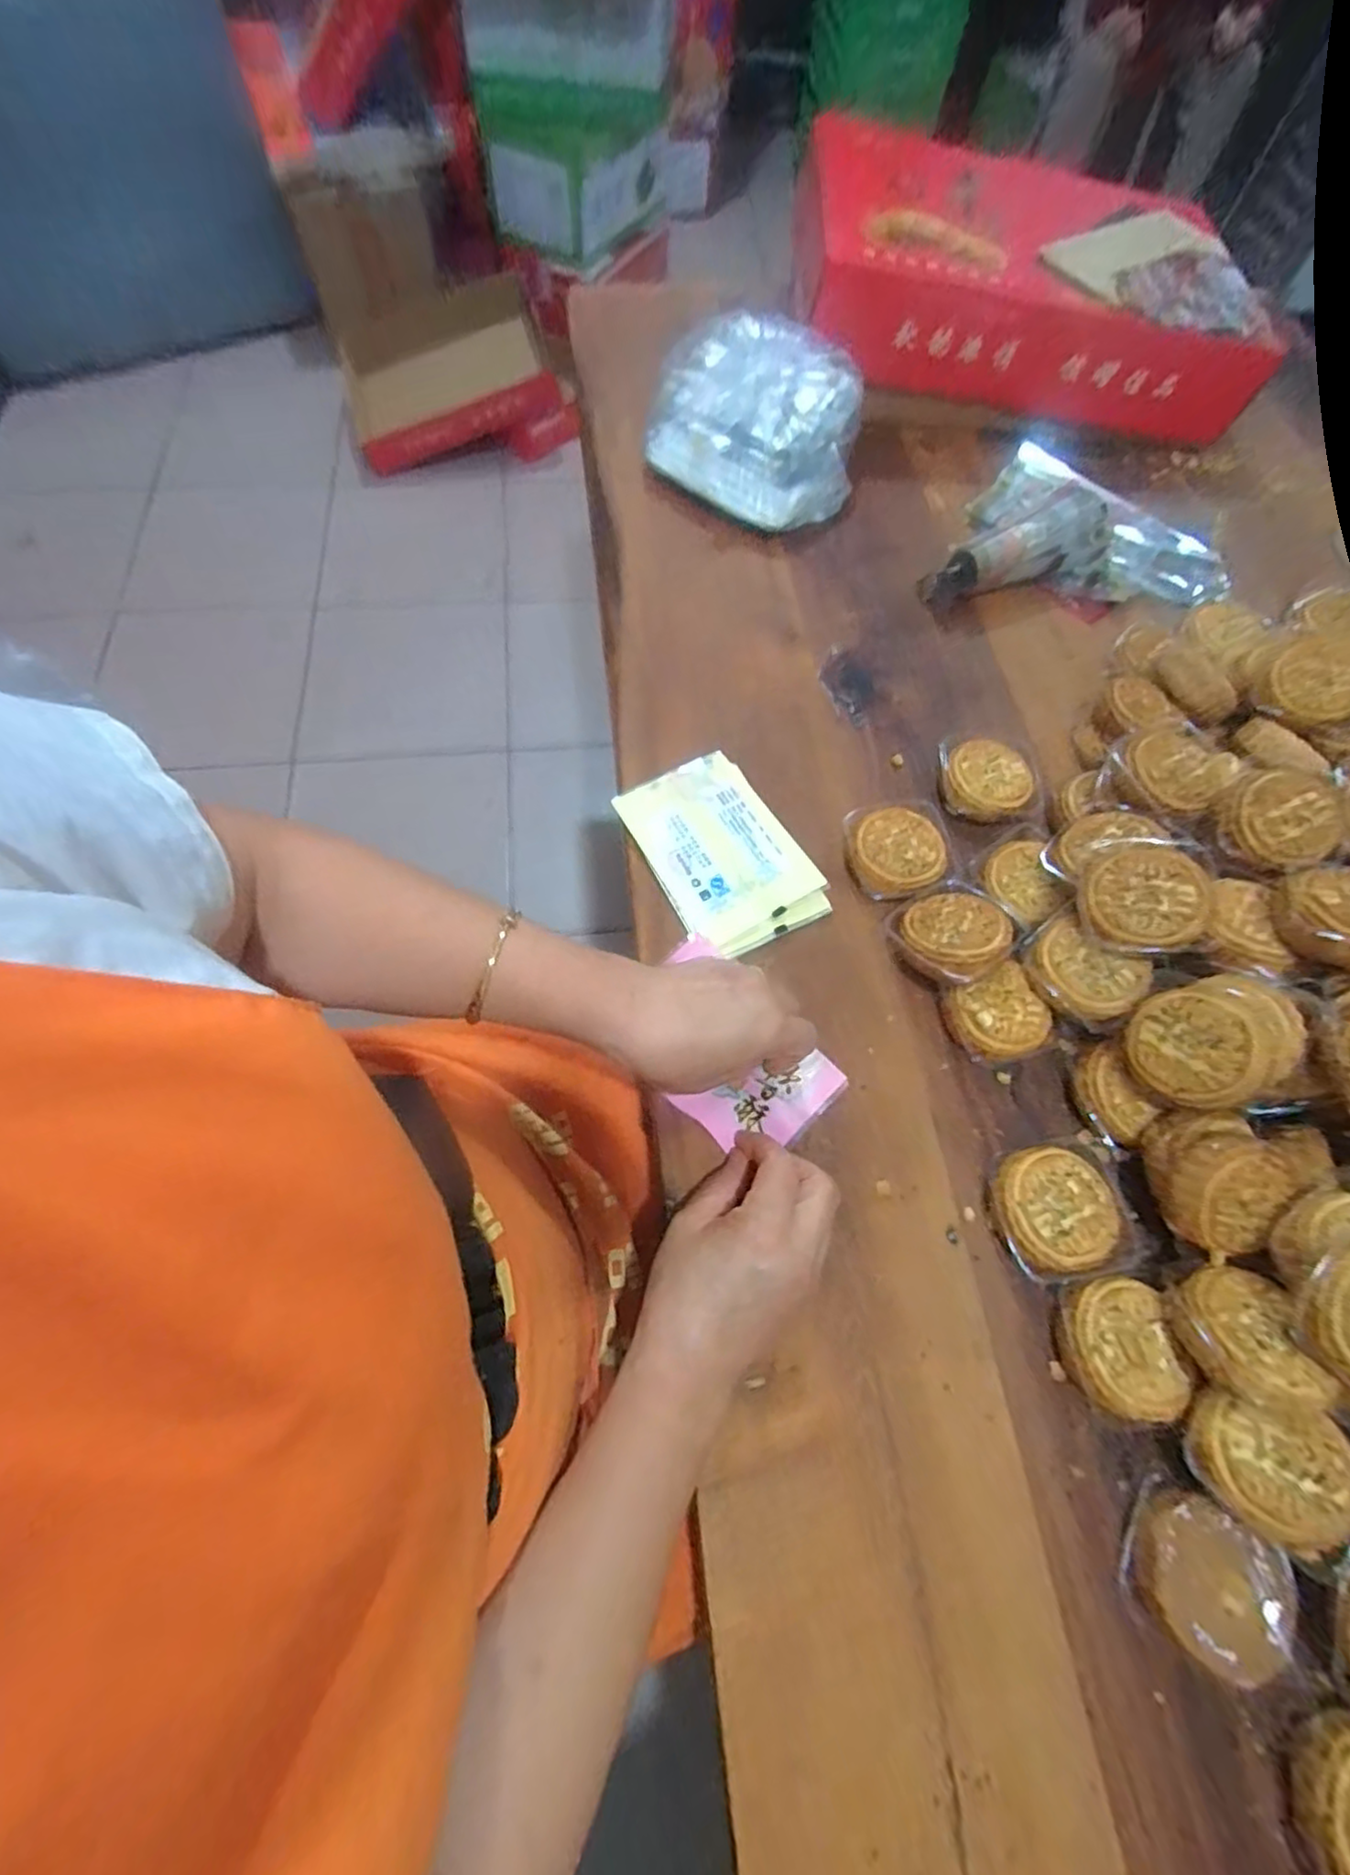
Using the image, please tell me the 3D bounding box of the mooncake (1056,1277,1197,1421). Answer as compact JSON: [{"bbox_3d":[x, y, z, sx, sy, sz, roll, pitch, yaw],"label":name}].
[{"bbox_3d":[0.242,0.227,0.384,0.058,0.034,0.065,-10,66,-8],"label":"mooncake"}]

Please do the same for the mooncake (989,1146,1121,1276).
[{"bbox_3d":[0.222,0.161,0.413,0.066,0.031,0.065,1,65,-3],"label":"mooncake"}]

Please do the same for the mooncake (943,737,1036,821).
[{"bbox_3d":[0.238,-0.118,0.537,0.064,0.027,0.063,1,65,-3],"label":"mooncake"}]

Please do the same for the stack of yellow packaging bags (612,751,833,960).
[{"bbox_3d":[0.034,-0.062,0.511,0.100,0.013,0.152,-26,69,-15],"label":"stack of yellow packaging bags"}]

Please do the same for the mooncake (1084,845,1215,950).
[{"bbox_3d":[0.287,-0.023,0.423,0.062,0.020,0.062,-6,69,15],"label":"mooncake"}]

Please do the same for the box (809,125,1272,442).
[{"bbox_3d":[0.364,-0.699,0.741,0.461,0.110,0.312,8,66,1],"label":"box"}]

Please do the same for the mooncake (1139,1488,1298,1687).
[{"bbox_3d":[0.264,0.320,0.343,0.064,0.032,0.060,1,65,-3],"label":"mooncake"}]

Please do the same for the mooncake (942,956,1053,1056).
[{"bbox_3d":[0.210,0.054,0.460,0.059,0.032,0.054,-23,68,-13],"label":"mooncake"}]

